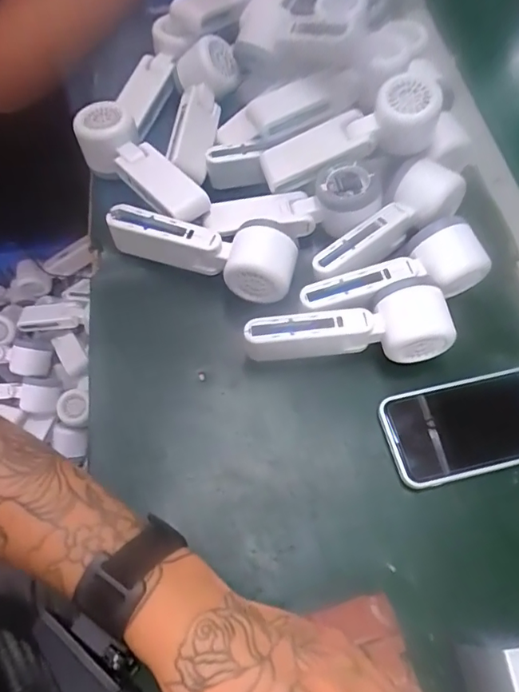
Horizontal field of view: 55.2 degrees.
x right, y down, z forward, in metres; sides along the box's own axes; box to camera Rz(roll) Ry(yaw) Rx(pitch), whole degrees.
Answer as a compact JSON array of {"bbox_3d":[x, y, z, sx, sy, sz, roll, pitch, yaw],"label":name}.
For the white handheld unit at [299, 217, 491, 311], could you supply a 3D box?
[{"bbox_3d":[0.113,-0.057,0.425,0.163,0.053,0.052,-18,64,-11],"label":"white handheld unit"}]

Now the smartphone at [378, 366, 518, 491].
[{"bbox_3d":[0.172,0.063,0.396,0.144,0.013,0.074,-11,63,-8],"label":"smartphone"}]

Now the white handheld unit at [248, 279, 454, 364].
[{"bbox_3d":[0.070,-0.012,0.405,0.161,0.046,0.051,-6,63,-5],"label":"white handheld unit"}]

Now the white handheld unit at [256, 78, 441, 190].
[{"bbox_3d":[0.084,-0.190,0.457,0.166,0.051,0.053,-18,63,10],"label":"white handheld unit"}]

